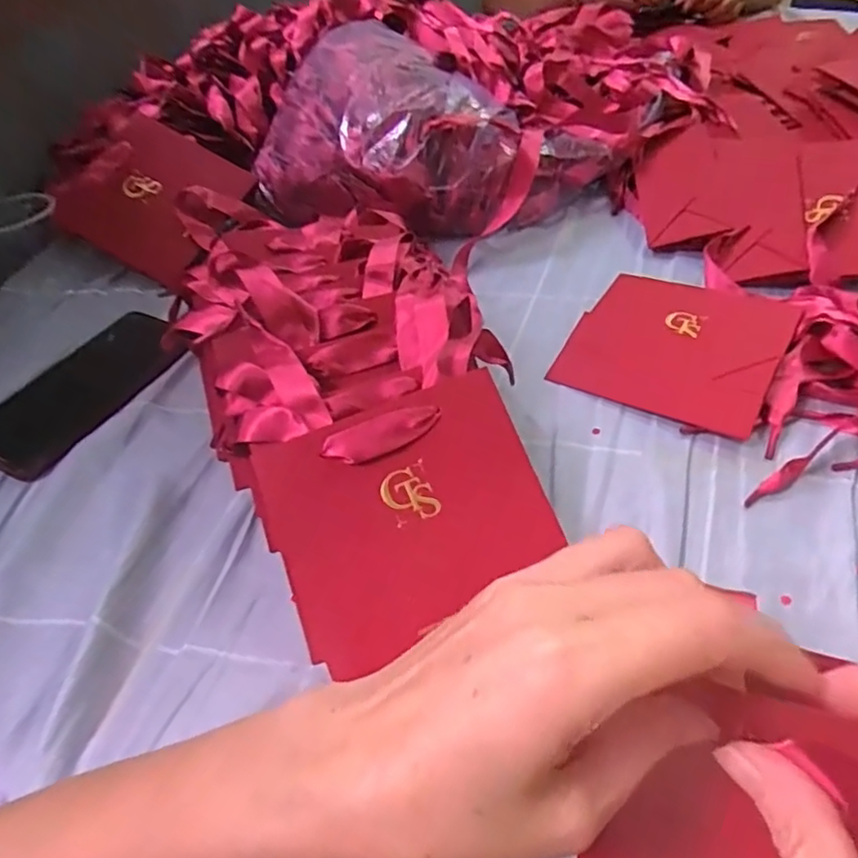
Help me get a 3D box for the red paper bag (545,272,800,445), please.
[{"bbox_3d":[0.183,-0.066,0.454,0.138,0.019,0.141,23,54,23],"label":"red paper bag"}]

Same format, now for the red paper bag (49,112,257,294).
[{"bbox_3d":[-0.272,-0.227,0.605,0.042,0.126,0.143,11,70,58],"label":"red paper bag"}]

